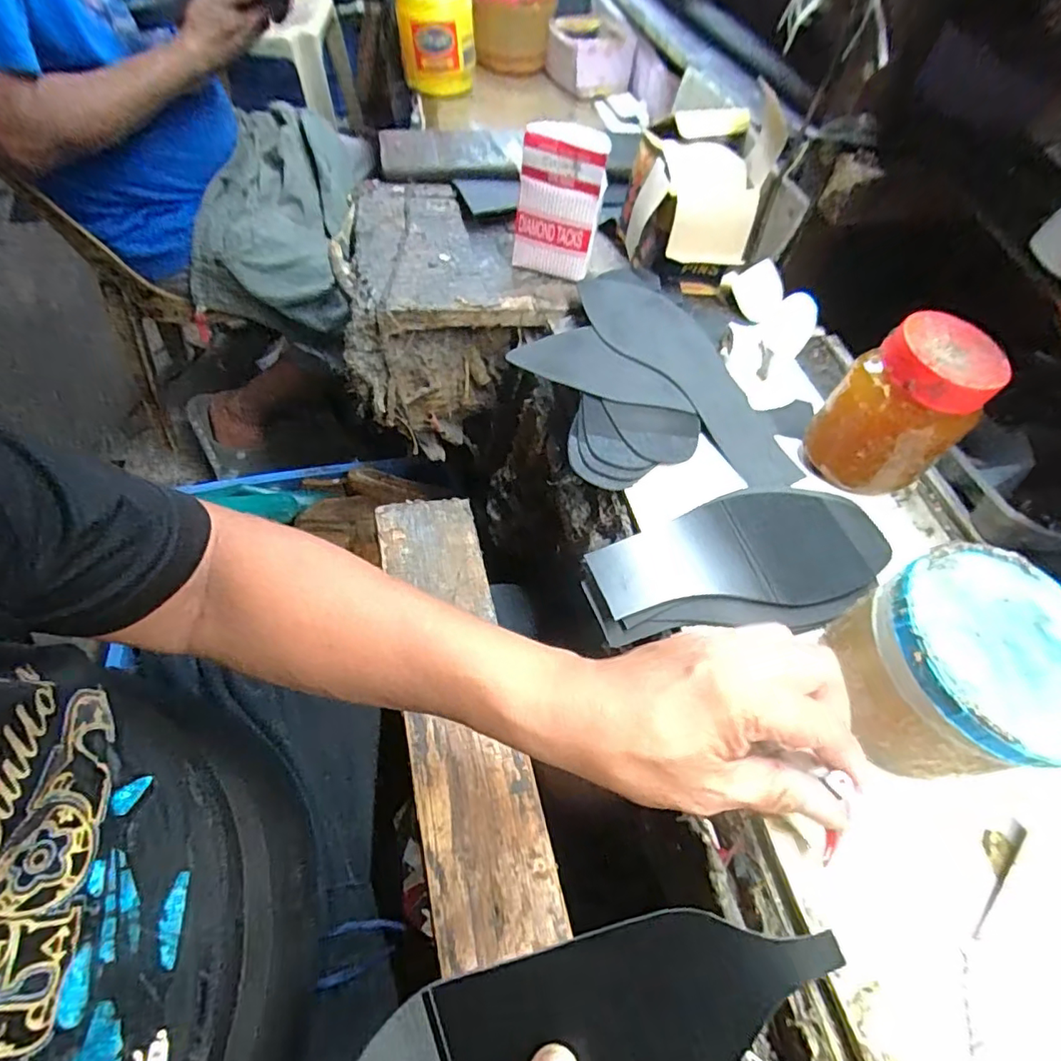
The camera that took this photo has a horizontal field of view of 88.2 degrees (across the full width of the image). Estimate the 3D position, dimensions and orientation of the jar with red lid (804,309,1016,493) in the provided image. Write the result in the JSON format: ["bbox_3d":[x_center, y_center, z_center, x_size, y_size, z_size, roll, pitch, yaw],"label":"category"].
[{"bbox_3d":[0.254,-0.085,0.378,0.081,0.105,0.072,39,64,20],"label":"jar with red lid"}]

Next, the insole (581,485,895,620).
[{"bbox_3d":[0.139,0.014,0.362,0.196,0.008,0.084,-9,59,-9],"label":"insole"}]

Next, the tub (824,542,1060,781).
[{"bbox_3d":[0.223,0.072,0.287,0.112,0.086,0.102,1,58,-2],"label":"tub"}]

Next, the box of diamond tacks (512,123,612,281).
[{"bbox_3d":[0.026,-0.296,0.501,0.072,0.121,0.034,15,58,7],"label":"box of diamond tacks"}]

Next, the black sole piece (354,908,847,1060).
[{"bbox_3d":[0.008,0.203,0.218,0.222,0.011,0.059,-30,61,9],"label":"black sole piece"}]

